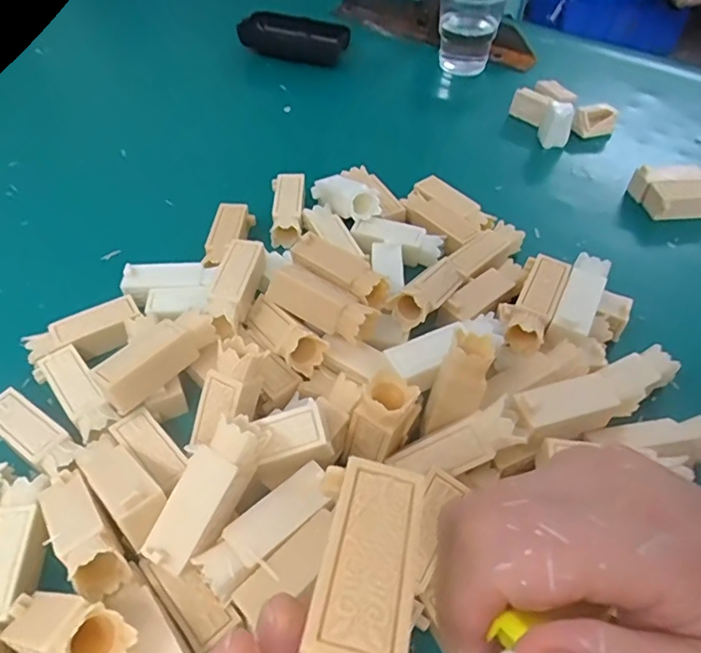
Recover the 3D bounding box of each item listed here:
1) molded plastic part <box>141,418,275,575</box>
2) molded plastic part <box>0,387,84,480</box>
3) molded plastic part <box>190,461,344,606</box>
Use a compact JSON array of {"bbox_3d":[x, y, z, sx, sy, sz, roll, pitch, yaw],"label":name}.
[{"bbox_3d":[-0.055,0.064,0.218,0.023,0.018,0.062,32,87,24],"label":"molded plastic part"},{"bbox_3d":[-0.155,0.057,0.274,0.058,0.022,0.022,26,54,20],"label":"molded plastic part"},{"bbox_3d":[-0.031,0.082,0.226,0.020,0.020,0.065,36,58,26],"label":"molded plastic part"}]

